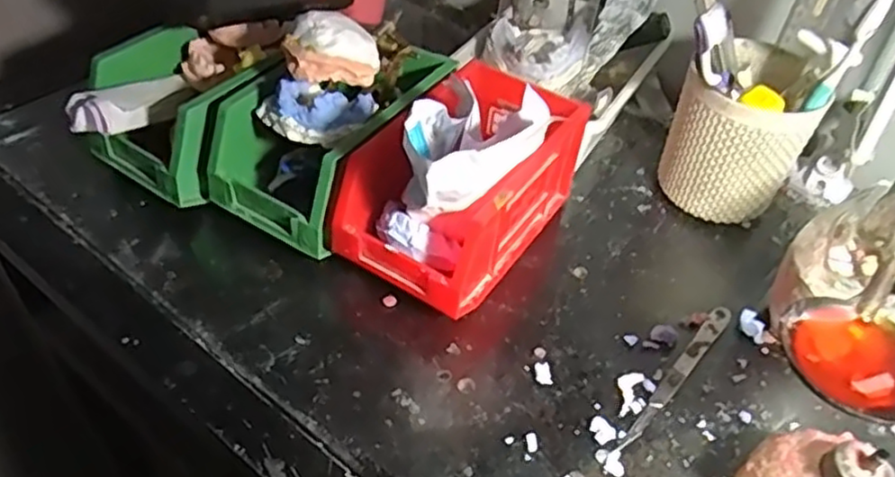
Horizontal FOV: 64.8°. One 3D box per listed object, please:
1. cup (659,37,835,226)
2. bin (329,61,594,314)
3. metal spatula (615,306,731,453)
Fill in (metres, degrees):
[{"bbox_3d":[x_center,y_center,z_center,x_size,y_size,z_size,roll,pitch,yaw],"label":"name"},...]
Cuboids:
[{"bbox_3d":[0.223,-0.077,0.541,0.090,0.111,0.098,32,51,24],"label":"cup"},{"bbox_3d":[0.011,-0.035,0.495,0.102,0.089,0.171,28,50,20],"label":"bin"},{"bbox_3d":[0.146,0.086,0.446,0.012,0.005,0.137,33,52,24],"label":"metal spatula"}]

